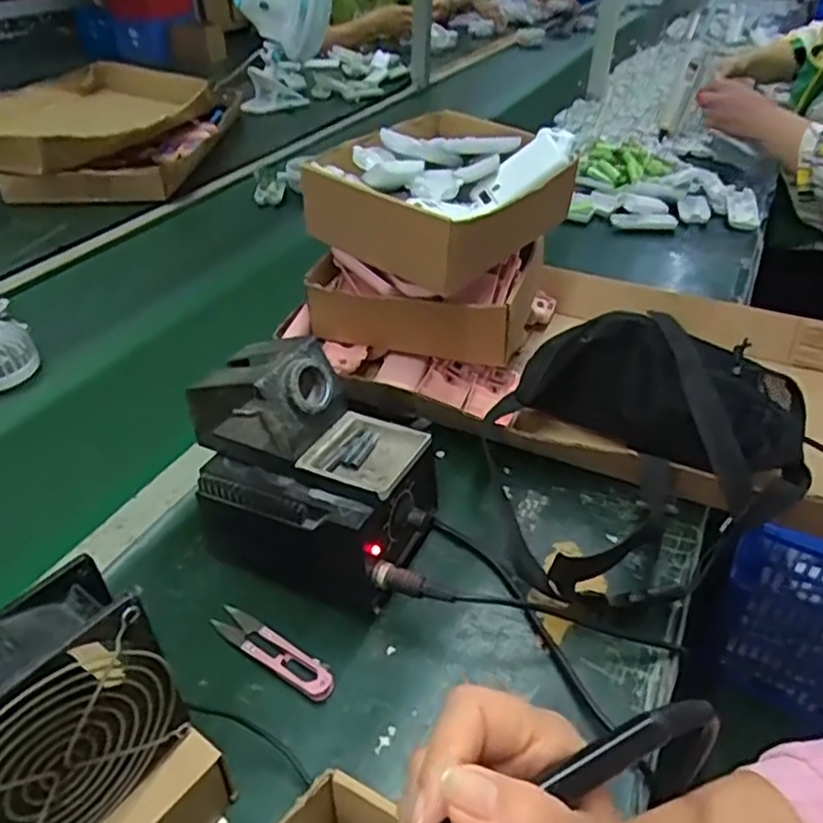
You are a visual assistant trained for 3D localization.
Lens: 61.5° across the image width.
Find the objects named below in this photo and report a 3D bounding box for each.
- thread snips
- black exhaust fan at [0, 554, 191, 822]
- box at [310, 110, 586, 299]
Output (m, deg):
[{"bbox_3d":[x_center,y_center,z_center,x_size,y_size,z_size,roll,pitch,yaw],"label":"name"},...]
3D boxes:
[{"bbox_3d":[-0.094,0.161,0.470,0.103,0.011,0.024,24,43,26],"label":"thread snips"},{"bbox_3d":[-0.168,0.146,0.307,0.043,0.114,0.117,26,44,28],"label":"black exhaust fan"},{"bbox_3d":[0.033,-0.220,0.684,0.185,0.082,0.227,27,44,29],"label":"box"}]

